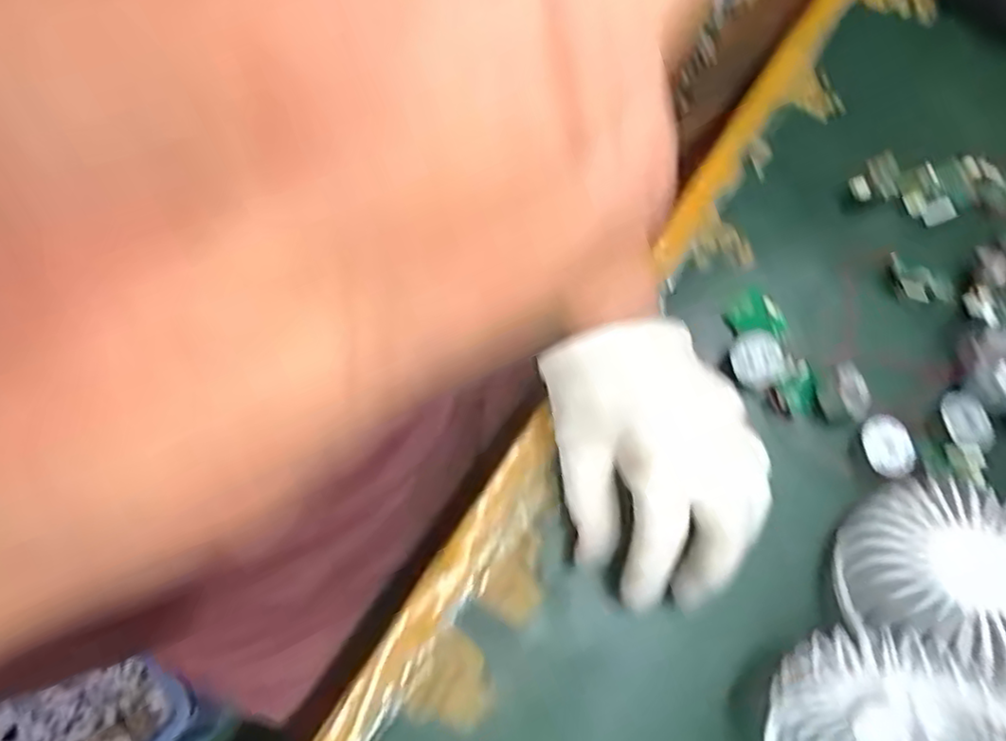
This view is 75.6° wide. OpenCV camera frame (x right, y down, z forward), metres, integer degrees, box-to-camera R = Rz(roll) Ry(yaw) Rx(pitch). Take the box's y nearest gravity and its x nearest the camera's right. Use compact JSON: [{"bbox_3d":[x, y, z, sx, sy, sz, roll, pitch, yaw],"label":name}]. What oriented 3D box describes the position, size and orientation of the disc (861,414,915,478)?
[{"bbox_3d":[0.186,0.035,0.310,0.024,0.005,0.030,-15,72,-7],"label":"disc"}]

